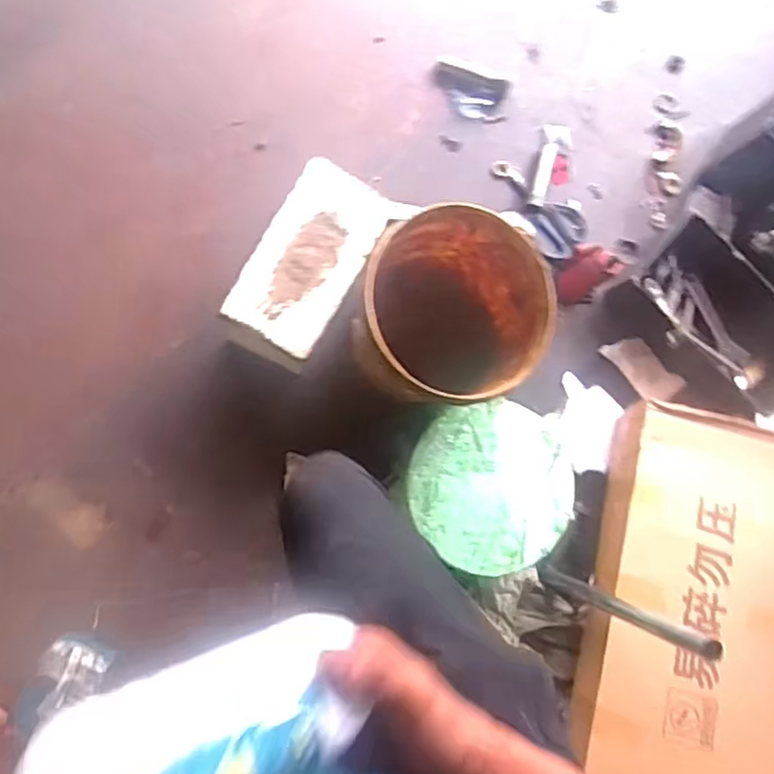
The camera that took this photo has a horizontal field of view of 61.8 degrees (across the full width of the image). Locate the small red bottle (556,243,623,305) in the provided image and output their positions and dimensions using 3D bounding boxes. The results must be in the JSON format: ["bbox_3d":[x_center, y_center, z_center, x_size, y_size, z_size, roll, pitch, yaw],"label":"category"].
[{"bbox_3d":[0.422,-0.242,1.357,0.087,0.199,0.107,-26,90,-9],"label":"small red bottle"}]

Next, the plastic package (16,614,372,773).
[{"bbox_3d":[-0.076,0.153,0.290,0.158,0.043,0.061,-9,87,-46],"label":"plastic package"}]

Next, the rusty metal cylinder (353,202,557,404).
[{"bbox_3d":[0.099,-0.134,1.190,0.306,0.335,0.314,1,84,-10],"label":"rusty metal cylinder"}]

